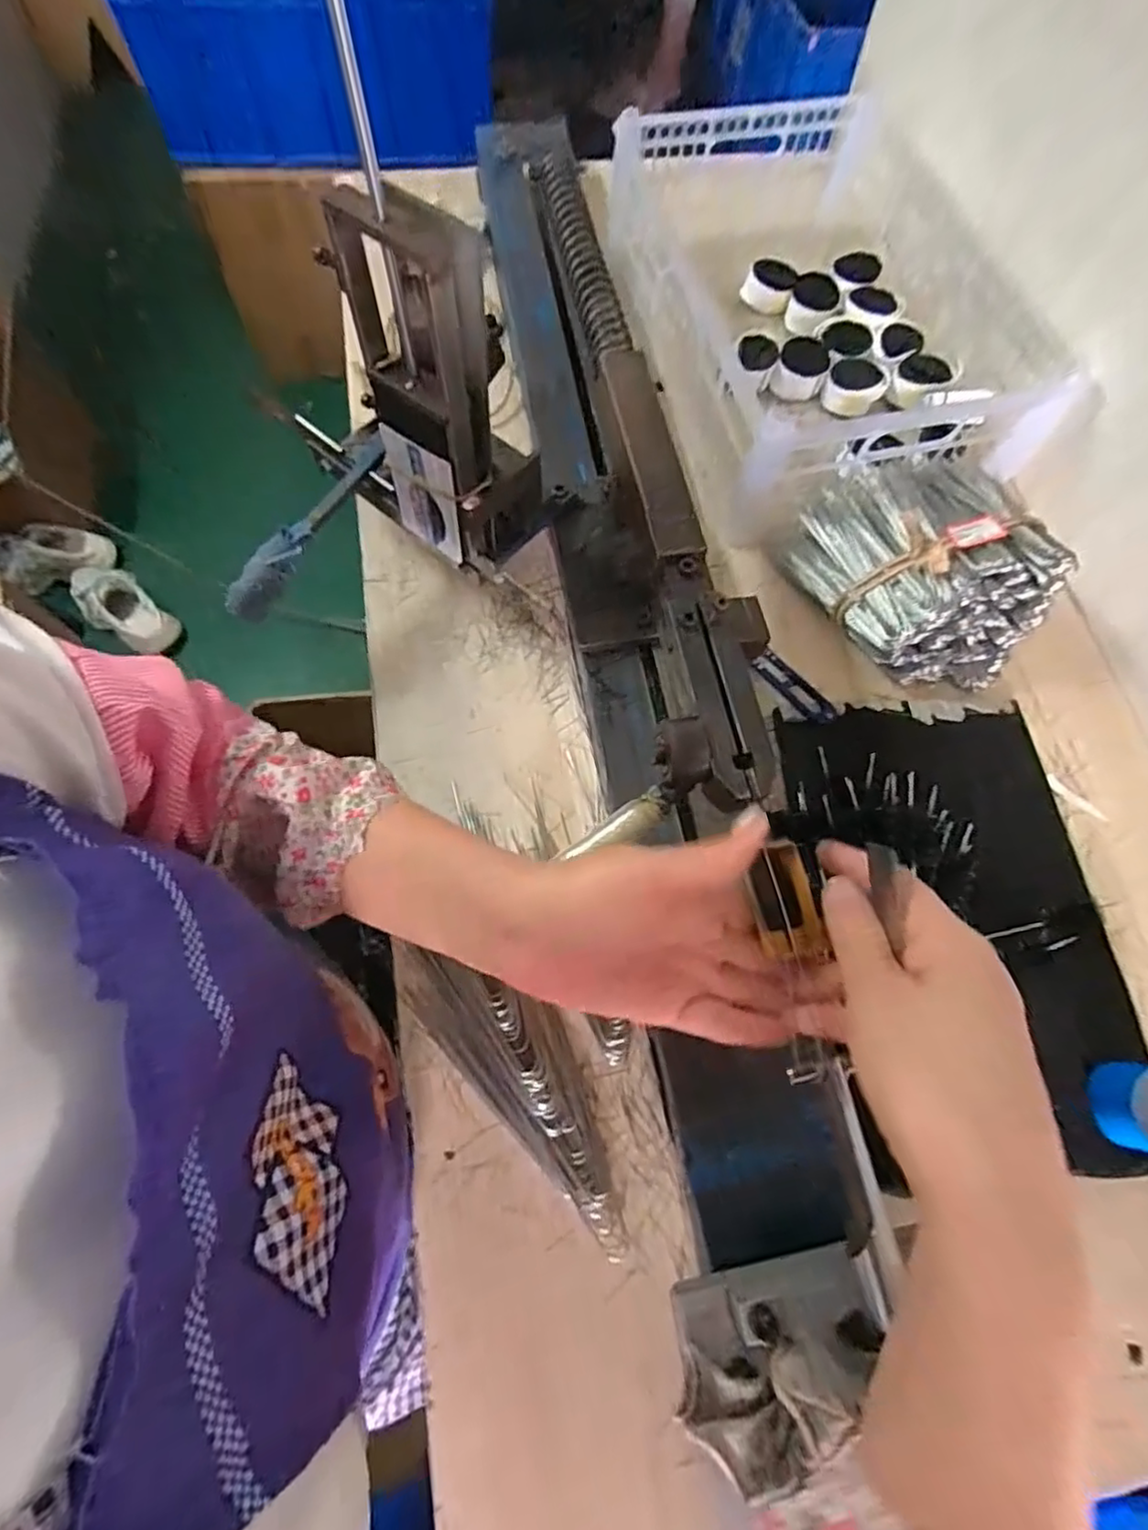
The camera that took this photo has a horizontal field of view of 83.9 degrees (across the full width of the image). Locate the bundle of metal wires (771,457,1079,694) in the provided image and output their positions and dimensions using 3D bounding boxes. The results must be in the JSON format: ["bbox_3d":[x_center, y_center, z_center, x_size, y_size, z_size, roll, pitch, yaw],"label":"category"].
[{"bbox_3d":[0.277,-0.159,0.508,0.159,0.092,0.193,-21,71,-11],"label":"bundle of metal wires"}]

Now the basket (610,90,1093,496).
[{"bbox_3d":[0.218,-0.441,0.596,0.279,0.124,0.427,-15,70,-9],"label":"basket"}]

